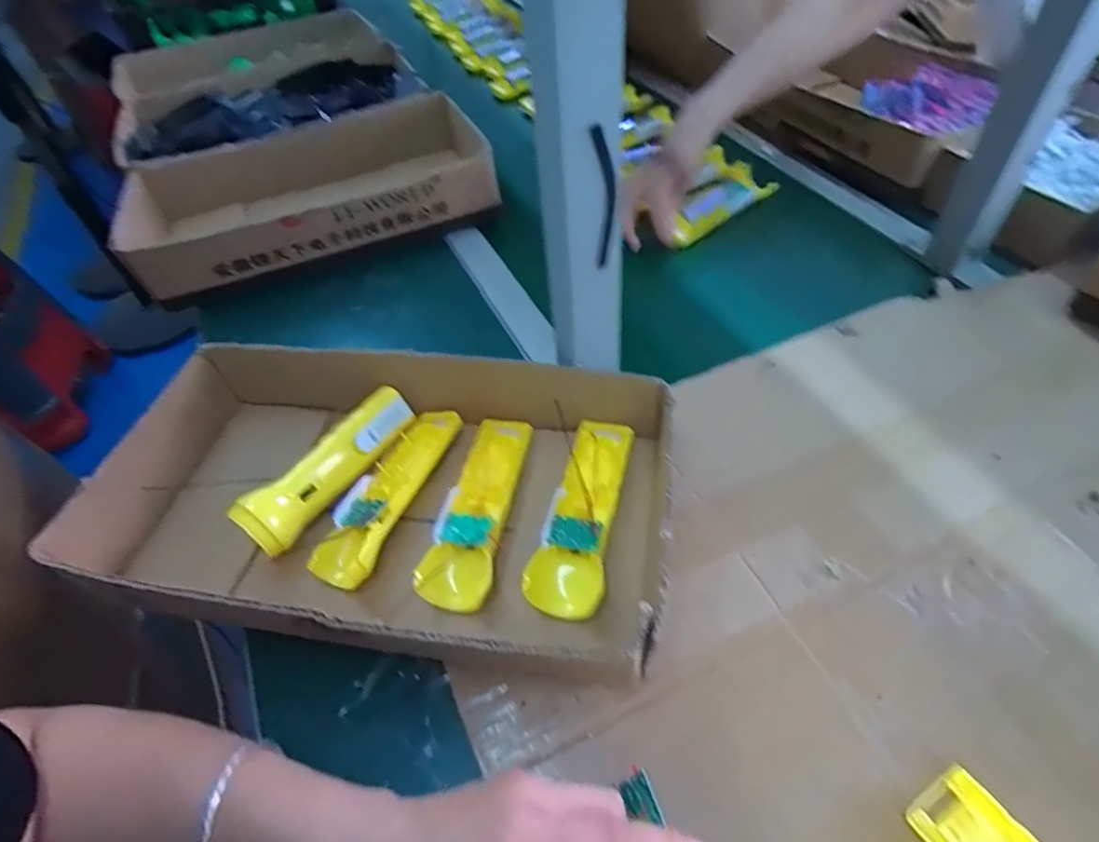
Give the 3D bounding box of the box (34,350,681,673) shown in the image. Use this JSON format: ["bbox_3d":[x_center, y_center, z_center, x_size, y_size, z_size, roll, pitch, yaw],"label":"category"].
[{"bbox_3d":[-0.122,0.060,0.459,0.426,0.086,0.229,3,51,7],"label":"box"}]

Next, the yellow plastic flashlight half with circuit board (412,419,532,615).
[{"bbox_3d":[-0.053,0.066,0.472,0.058,0.042,0.167,10,52,12],"label":"yellow plastic flashlight half with circuit board"}]

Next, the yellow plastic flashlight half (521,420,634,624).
[{"bbox_3d":[0.027,0.068,0.452,0.052,0.040,0.164,9,52,12],"label":"yellow plastic flashlight half"}]

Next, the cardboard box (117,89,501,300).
[{"bbox_3d":[-0.295,-0.282,0.755,0.436,0.086,0.262,-17,51,-9],"label":"cardboard box"}]

